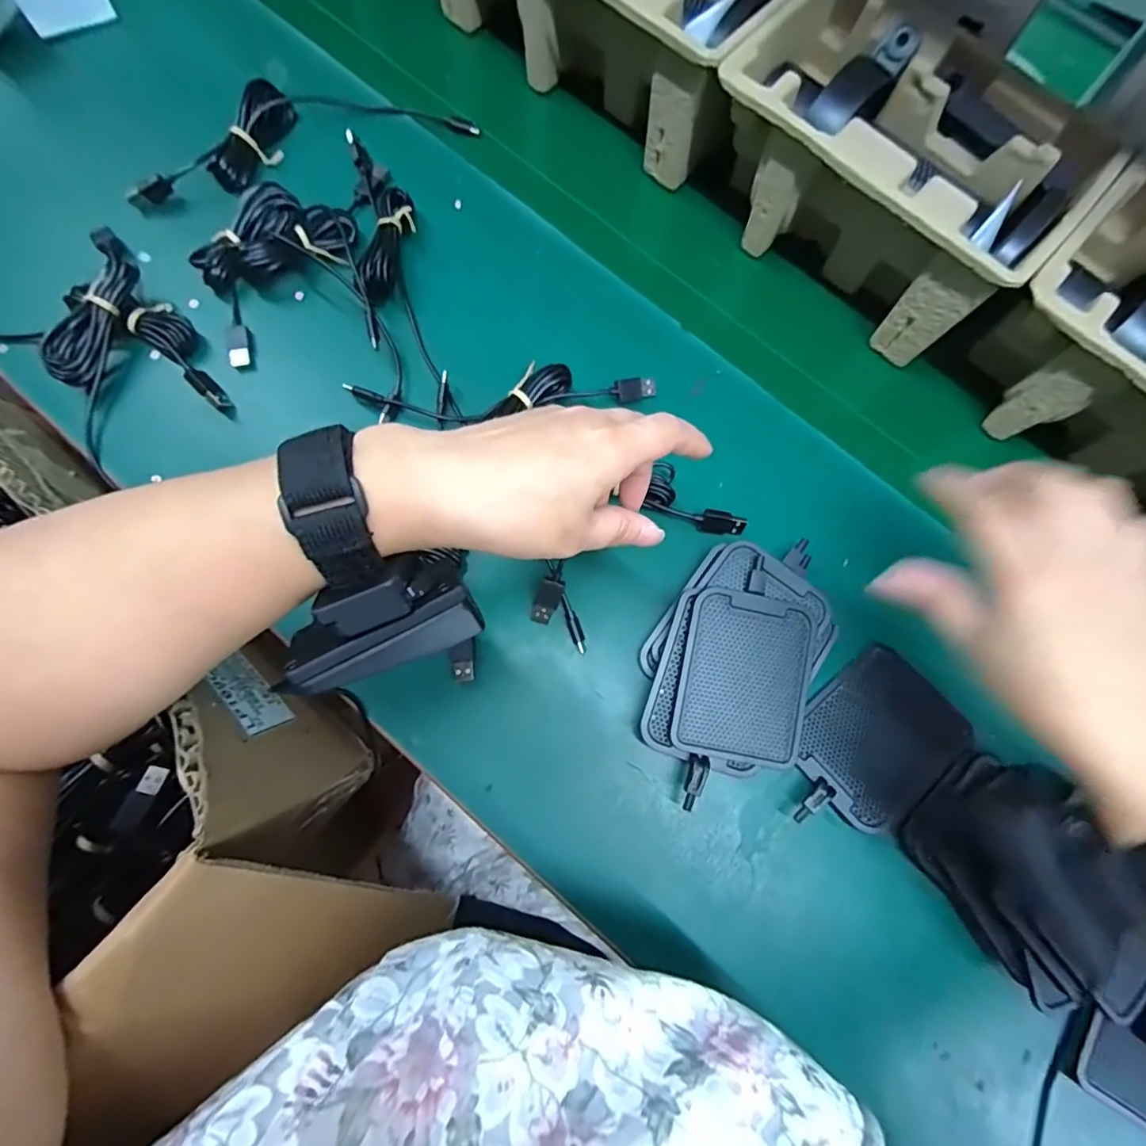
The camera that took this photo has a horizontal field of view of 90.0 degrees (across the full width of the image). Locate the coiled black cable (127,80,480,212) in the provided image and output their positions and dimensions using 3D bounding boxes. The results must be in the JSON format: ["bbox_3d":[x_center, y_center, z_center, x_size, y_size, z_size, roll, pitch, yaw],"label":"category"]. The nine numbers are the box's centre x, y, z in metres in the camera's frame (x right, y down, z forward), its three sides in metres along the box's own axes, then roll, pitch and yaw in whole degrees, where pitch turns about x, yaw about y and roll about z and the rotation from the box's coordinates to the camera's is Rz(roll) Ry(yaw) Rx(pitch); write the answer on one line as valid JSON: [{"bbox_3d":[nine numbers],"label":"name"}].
[{"bbox_3d":[-0.206,-0.339,0.433,0.254,0.023,0.080,-14,75,-2],"label":"coiled black cable"}]

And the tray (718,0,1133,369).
[{"bbox_3d":[0.220,-0.274,0.396,0.218,0.106,0.137,40,80,11],"label":"tray"}]

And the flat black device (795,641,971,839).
[{"bbox_3d":[0.183,0.106,0.353,0.113,0.015,0.077,-41,78,-9],"label":"flat black device"}]

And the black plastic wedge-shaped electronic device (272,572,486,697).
[{"bbox_3d":[-0.072,0.020,0.210,0.070,0.034,0.024,-21,76,-4],"label":"black plastic wedge-shaped electronic device"}]

